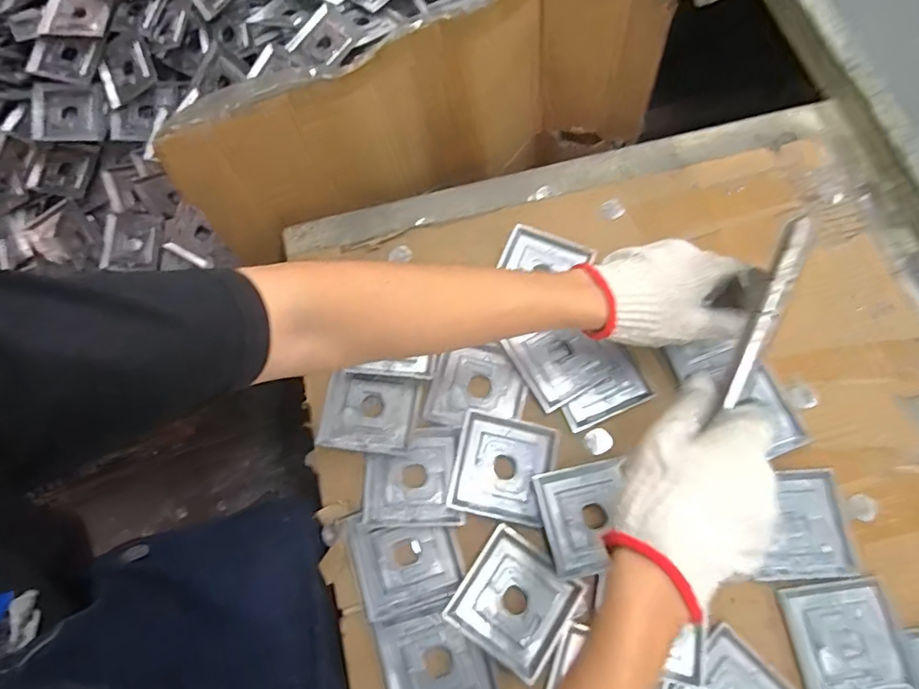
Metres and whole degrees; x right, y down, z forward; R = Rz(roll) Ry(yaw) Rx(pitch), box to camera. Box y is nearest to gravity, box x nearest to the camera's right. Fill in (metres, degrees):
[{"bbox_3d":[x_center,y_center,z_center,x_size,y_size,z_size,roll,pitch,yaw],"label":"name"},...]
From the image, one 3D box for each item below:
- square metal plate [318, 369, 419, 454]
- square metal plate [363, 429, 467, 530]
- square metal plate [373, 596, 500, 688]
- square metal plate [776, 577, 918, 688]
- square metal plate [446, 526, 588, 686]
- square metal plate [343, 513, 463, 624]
[{"bbox_3d":[-0.087,0.066,0.524,0.088,0.008,0.072,8,71,5],"label":"square metal plate"},{"bbox_3d":[-0.044,0.123,0.502,0.090,0.013,0.088,-4,71,1],"label":"square metal plate"},{"bbox_3d":[-0.020,0.267,0.453,0.088,0.006,0.089,-17,71,-4],"label":"square metal plate"},{"bbox_3d":[0.323,0.248,0.453,0.090,0.004,0.091,-8,71,-1],"label":"square metal plate"},{"bbox_3d":[0.047,0.219,0.464,0.090,0.010,0.090,34,76,13],"label":"square metal plate"},{"bbox_3d":[-0.050,0.188,0.486,0.087,0.007,0.087,-18,71,-4],"label":"square metal plate"}]

